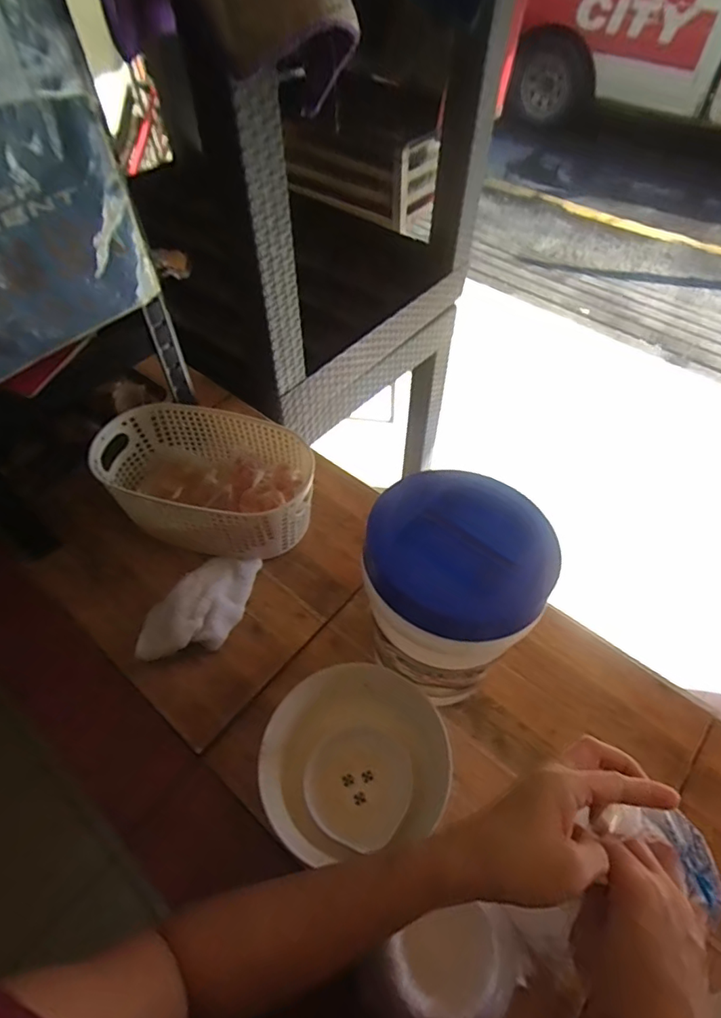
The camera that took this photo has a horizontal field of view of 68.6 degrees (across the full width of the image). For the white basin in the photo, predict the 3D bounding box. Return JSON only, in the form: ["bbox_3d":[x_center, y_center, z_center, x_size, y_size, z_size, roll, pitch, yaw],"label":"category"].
[{"bbox_3d":[-0.006,0.247,0.527,0.169,0.081,0.162,0,54,0],"label":"white basin"}]

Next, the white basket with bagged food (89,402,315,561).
[{"bbox_3d":[-0.210,-0.038,0.712,0.266,0.114,0.172,4,54,3],"label":"white basket with bagged food"}]

